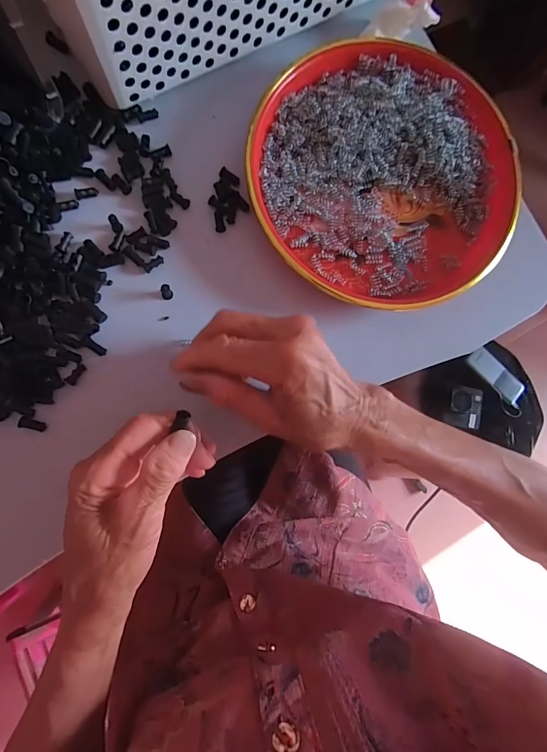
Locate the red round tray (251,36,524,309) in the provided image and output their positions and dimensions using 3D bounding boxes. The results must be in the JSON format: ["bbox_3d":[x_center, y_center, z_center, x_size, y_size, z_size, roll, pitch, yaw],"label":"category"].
[{"bbox_3d":[0.090,-0.164,0.302,0.214,0.029,0.202,1,84,-8],"label":"red round tray"}]

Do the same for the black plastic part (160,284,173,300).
[{"bbox_3d":[-0.082,-0.064,0.281,0.009,0.015,0.007,-24,88,-9],"label":"black plastic part"}]

